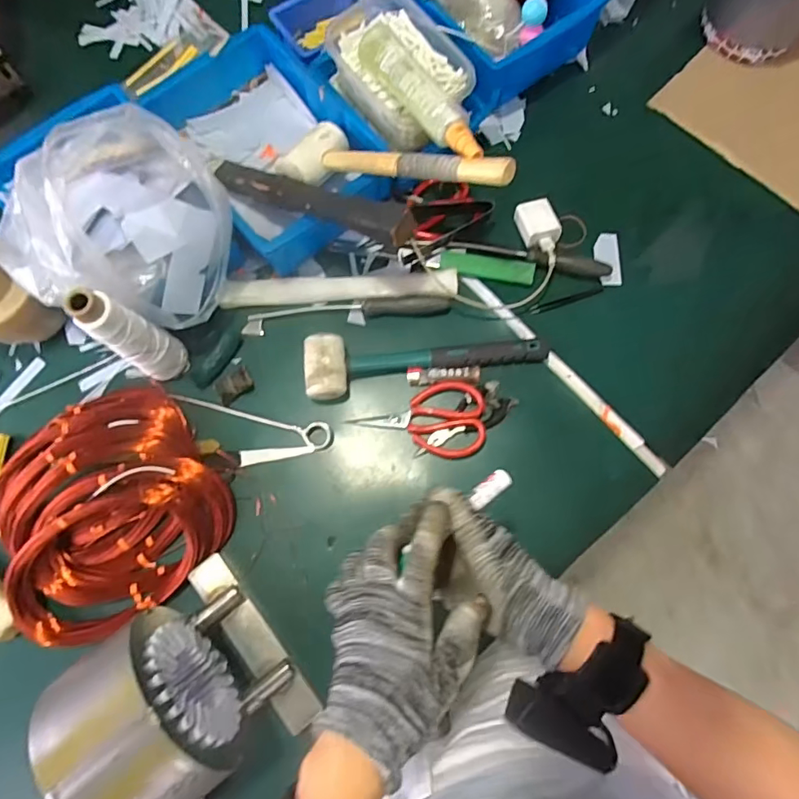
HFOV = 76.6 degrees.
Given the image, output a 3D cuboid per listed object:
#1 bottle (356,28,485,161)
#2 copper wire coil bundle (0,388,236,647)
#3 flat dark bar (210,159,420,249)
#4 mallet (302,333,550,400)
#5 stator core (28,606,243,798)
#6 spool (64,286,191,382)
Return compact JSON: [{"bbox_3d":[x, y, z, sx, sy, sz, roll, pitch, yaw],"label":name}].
[{"bbox_3d":[0.021,-0.337,0.549,0.039,0.035,0.234,-30,67,-5],"label":"bottle"},{"bbox_3d":[-0.328,0.119,0.574,0.236,0.069,0.239,0,76,1],"label":"copper wire coil bundle"},{"bbox_3d":[-0.106,-0.223,0.560,0.269,0.028,0.041,25,81,24],"label":"flat dark bar"},{"bbox_3d":[0.034,-0.051,0.606,0.292,0.047,0.073,-7,78,1],"label":"mallet"},{"bbox_3d":[-0.211,0.267,0.424,0.097,0.123,0.146,-36,78,-7],"label":"stator core"},{"bbox_3d":[-0.290,-0.062,0.558,0.051,0.176,0.052,0,76,1],"label":"spool"}]

